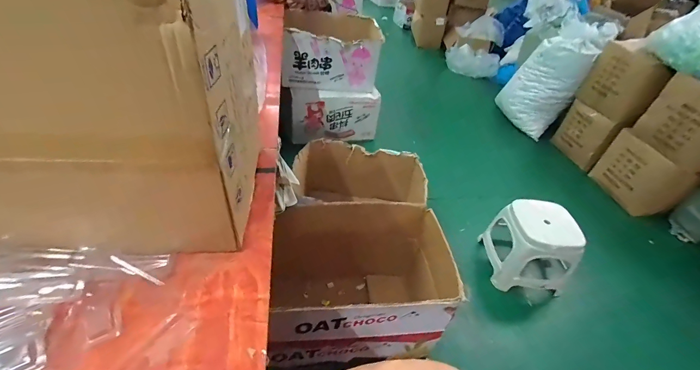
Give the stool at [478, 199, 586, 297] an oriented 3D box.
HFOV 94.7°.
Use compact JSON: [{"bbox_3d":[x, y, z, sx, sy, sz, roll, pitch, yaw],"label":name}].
[{"bbox_3d":[0.746,0.245,1.317,0.307,0.292,0.267,7,42,-1],"label":"stool"}]

